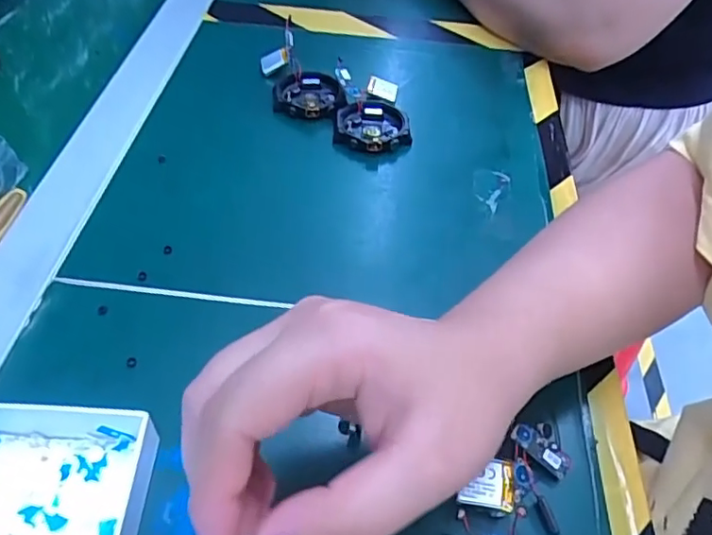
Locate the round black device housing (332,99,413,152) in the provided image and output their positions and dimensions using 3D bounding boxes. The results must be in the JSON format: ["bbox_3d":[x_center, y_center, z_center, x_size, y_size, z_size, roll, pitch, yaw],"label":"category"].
[{"bbox_3d":[0.011,-0.103,0.415,0.055,0.010,0.056,3,49,-3],"label":"round black device housing"}]

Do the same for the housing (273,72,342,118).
[{"bbox_3d":[-0.037,-0.129,0.433,0.048,0.016,0.046,3,49,-3],"label":"housing"}]

